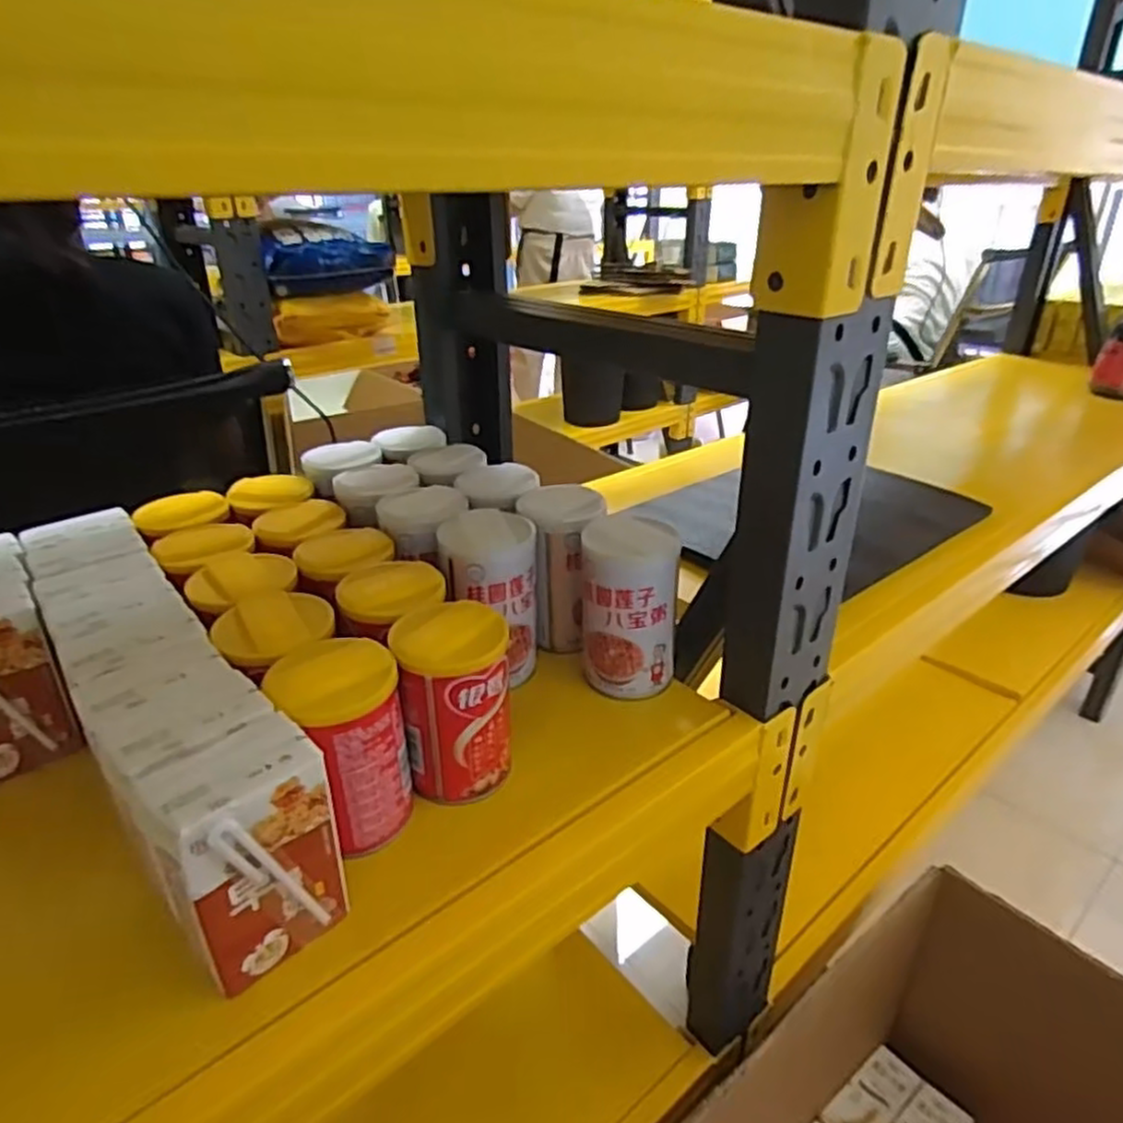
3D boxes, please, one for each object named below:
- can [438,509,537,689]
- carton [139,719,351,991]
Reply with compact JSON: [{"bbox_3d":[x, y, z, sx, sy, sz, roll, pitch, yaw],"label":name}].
[{"bbox_3d":[-0.050,0.025,0.520,0.064,0.106,0.065,0,28,0],"label":"can"},{"bbox_3d":[-0.139,0.129,0.329,0.041,0.100,0.068,24,36,38],"label":"carton"}]

